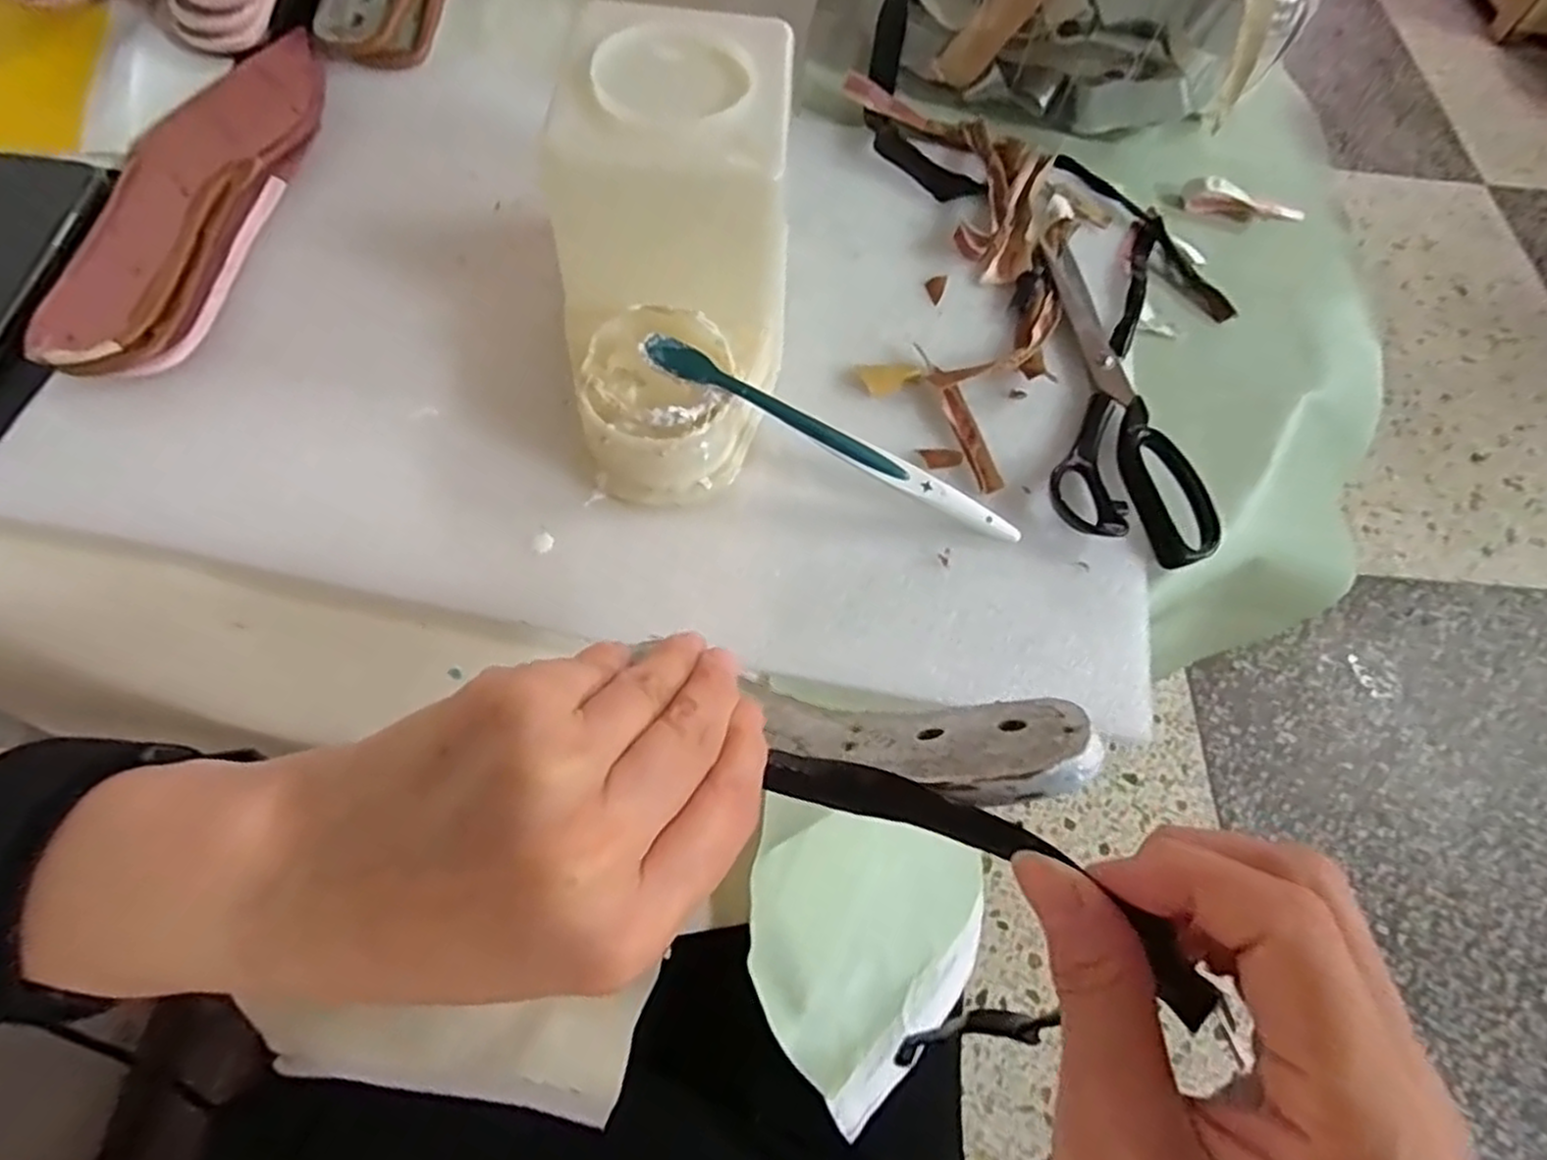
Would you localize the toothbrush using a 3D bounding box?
[{"bbox_3d":[0.029,-0.061,0.341,0.185,0.012,0.014,25,63,-11],"label":"toothbrush"}]

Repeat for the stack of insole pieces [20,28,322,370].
[{"bbox_3d":[-0.307,-0.210,0.407,0.087,0.021,0.265,6,63,-3],"label":"stack of insole pieces"}]

